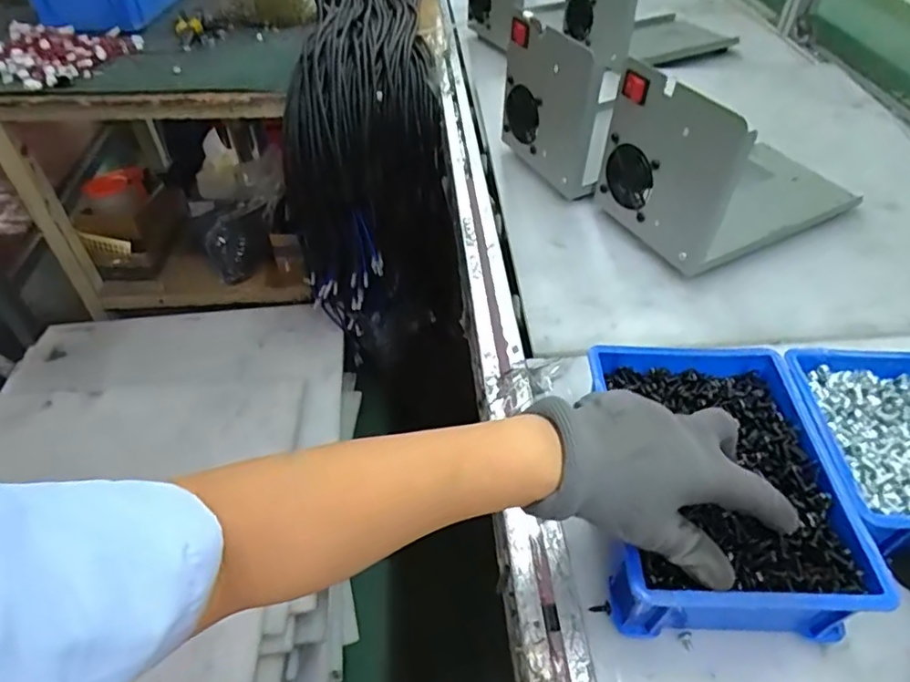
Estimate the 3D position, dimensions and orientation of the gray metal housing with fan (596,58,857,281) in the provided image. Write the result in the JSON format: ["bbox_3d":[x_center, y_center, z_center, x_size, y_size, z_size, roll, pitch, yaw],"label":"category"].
[{"bbox_3d":[0.305,-0.205,0.625,0.263,0.170,0.167,-26,51,-22],"label":"gray metal housing with fan"}]

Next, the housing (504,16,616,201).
[{"bbox_3d":[0.111,-0.261,0.682,0.037,0.176,0.159,-21,49,-19],"label":"housing"}]

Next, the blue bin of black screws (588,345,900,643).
[{"bbox_3d":[0.174,0.095,0.408,0.143,0.065,0.191,0,45,3],"label":"blue bin of black screws"}]

